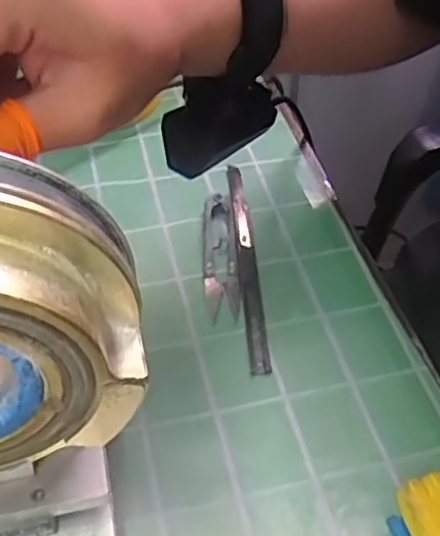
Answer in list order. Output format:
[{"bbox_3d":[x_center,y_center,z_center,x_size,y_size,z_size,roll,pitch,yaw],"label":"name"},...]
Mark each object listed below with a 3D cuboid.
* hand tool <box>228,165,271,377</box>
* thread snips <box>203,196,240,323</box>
[{"bbox_3d":[0.017,-0.005,0.426,0.012,0.010,0.163,-2,48,-4],"label":"hand tool"},{"bbox_3d":[0.000,-0.009,0.431,0.021,0.009,0.097,-2,48,-3],"label":"thread snips"}]

